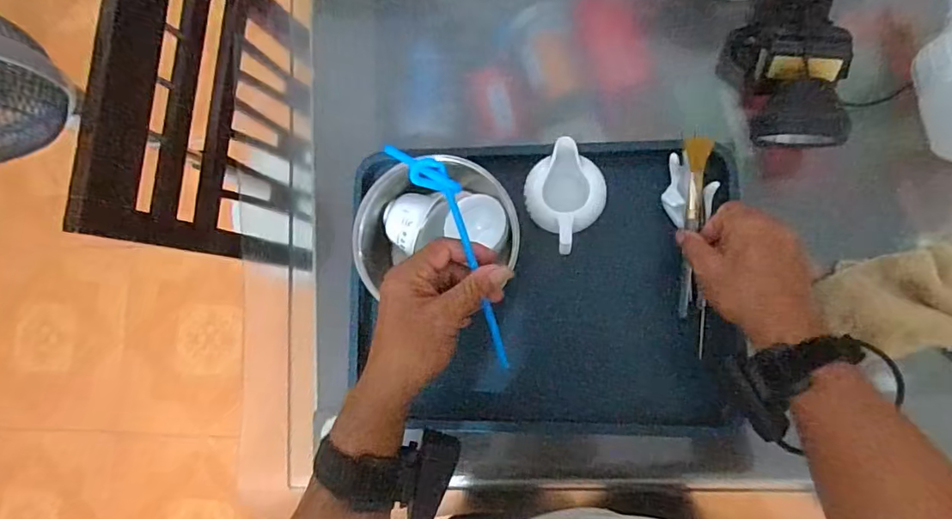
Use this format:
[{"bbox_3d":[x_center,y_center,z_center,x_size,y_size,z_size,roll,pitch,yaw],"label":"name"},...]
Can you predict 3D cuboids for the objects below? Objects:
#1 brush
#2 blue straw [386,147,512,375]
[{"bbox_3d":[0.212,-0.028,0.522,0.023,0.012,0.178,2,103,8],"label":"brush"},{"bbox_3d":[-0.015,0.001,0.427,0.044,0.018,0.200,-19,106,6],"label":"blue straw"}]

